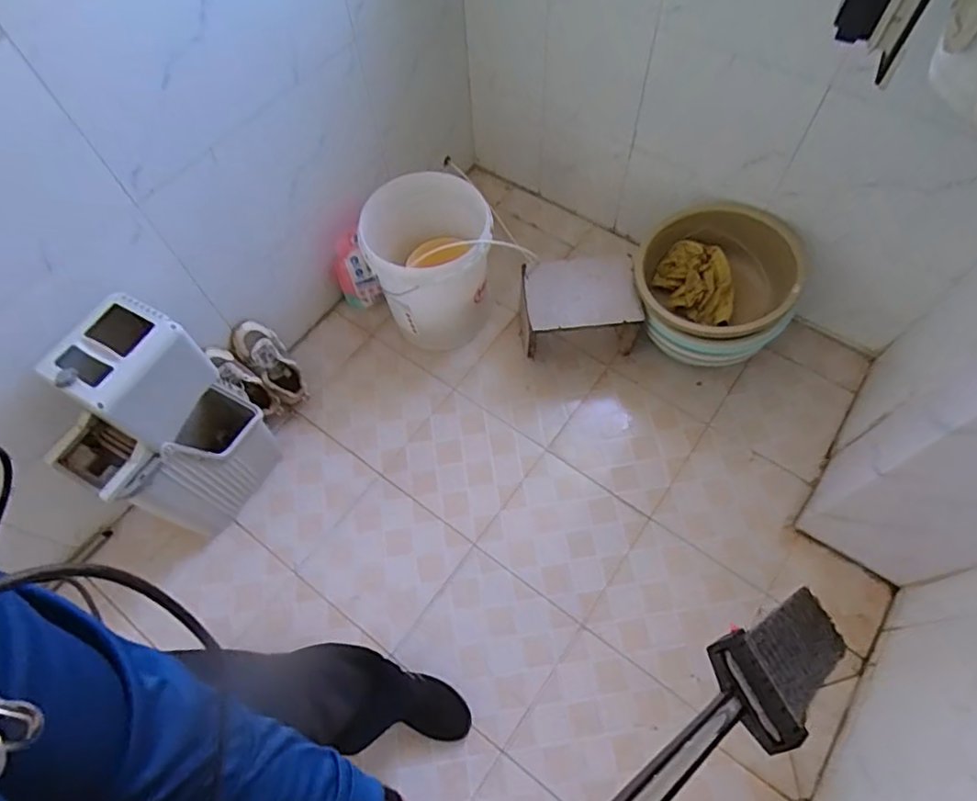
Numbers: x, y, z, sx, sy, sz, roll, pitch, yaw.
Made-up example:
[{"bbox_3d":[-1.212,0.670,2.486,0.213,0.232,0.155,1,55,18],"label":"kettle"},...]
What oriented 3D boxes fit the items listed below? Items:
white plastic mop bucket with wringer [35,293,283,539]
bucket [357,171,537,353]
[{"bbox_3d":[-0.679,0.052,1.221,0.279,0.545,0.291,36,69,19],"label":"white plastic mop bucket with wringer"},{"bbox_3d":[-0.138,-0.349,1.506,0.309,0.375,0.297,-1,63,2],"label":"bucket"}]

